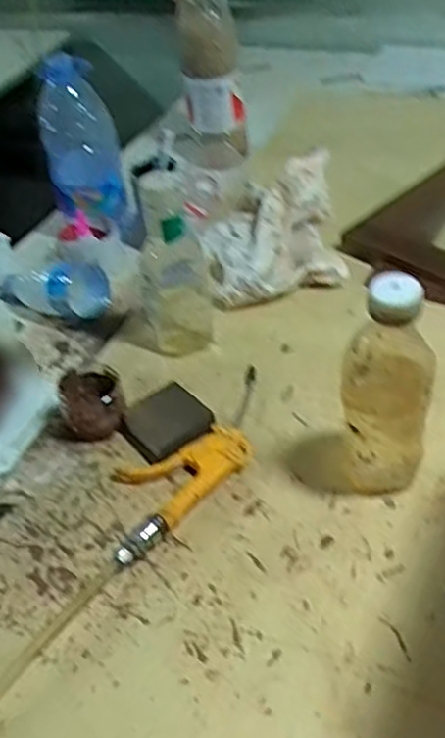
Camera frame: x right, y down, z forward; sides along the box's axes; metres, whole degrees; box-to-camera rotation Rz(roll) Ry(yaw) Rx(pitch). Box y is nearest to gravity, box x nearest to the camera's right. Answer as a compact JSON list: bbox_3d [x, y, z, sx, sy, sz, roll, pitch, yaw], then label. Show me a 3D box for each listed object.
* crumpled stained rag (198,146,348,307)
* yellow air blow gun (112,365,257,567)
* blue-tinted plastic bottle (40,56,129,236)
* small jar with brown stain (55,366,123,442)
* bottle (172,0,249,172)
[{"bbox_3d":[0.050,-0.183,0.944,0.184,0.075,0.257,-3,42,4],"label":"crumpled stained rag"},{"bbox_3d":[-0.025,0.080,0.706,0.082,0.021,0.243,30,53,33],"label":"yellow air blow gun"},{"bbox_3d":[-0.181,-0.281,0.968,0.095,0.226,0.075,-20,24,-15],"label":"blue-tinted plastic bottle"},{"bbox_3d":[-0.134,0.036,0.748,0.076,0.045,0.077,-16,43,-11],"label":"small jar with brown stain"},{"bbox_3d":[-0.019,-0.425,1.075,0.098,0.265,0.091,-4,41,5],"label":"bottle"}]

